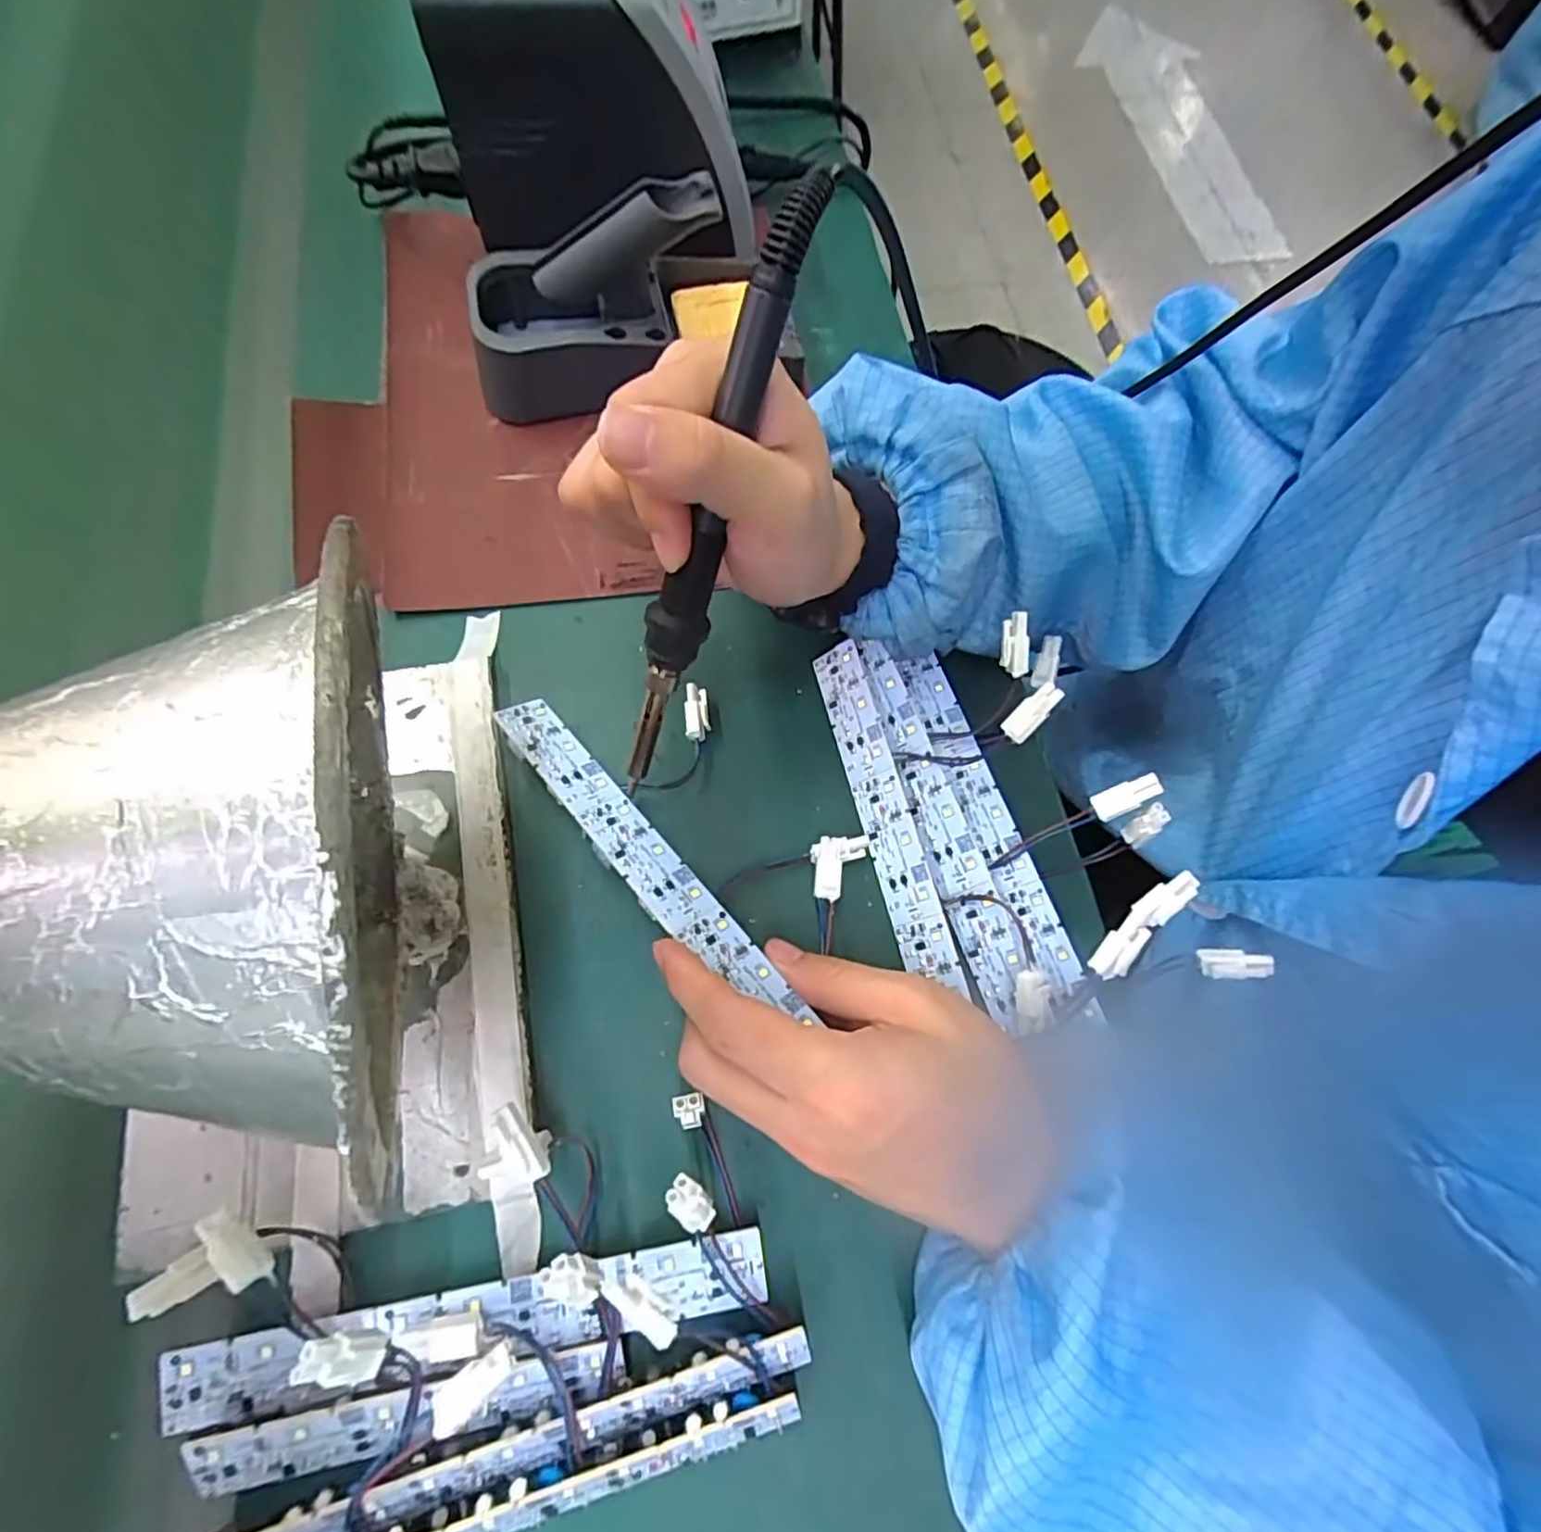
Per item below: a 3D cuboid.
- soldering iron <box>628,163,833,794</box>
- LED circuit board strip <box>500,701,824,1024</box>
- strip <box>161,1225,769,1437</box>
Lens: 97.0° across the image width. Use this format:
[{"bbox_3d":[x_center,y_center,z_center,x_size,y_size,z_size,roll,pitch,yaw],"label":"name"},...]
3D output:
[{"bbox_3d":[-0.022,-0.071,0.222,0.018,0.197,0.017,27,33,7],"label":"soldering iron"},{"bbox_3d":[-0.055,0.032,0.274,0.023,0.011,0.172,-41,70,-15],"label":"LED circuit board strip"},{"bbox_3d":[-0.097,0.186,0.227,0.190,0.007,0.024,-8,77,-7],"label":"strip"}]

